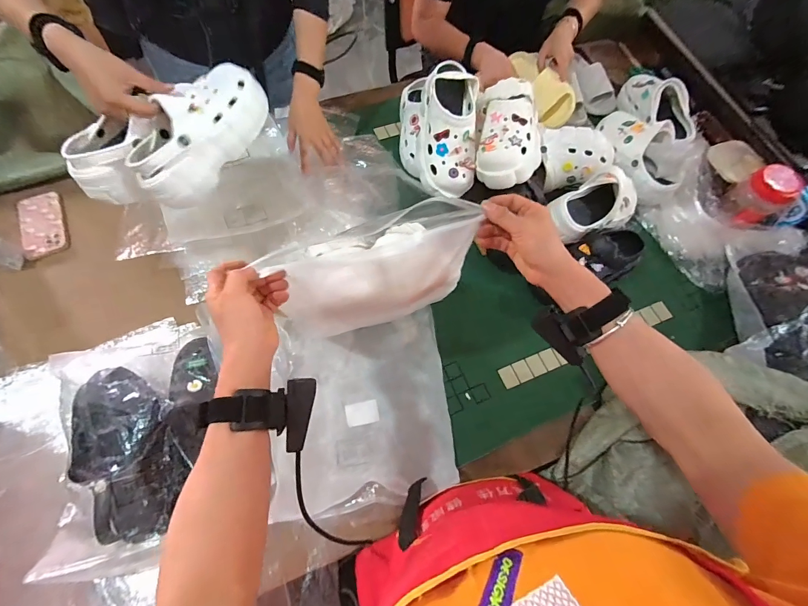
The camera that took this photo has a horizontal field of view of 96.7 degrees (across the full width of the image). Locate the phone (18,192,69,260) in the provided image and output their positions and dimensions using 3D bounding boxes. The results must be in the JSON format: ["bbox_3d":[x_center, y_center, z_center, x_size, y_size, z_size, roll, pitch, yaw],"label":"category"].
[{"bbox_3d":[-0.783,-0.173,0.778,0.081,0.016,0.157,-19,74,-21],"label":"phone"}]

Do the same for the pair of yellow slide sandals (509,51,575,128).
[{"bbox_3d":[0.372,-0.587,0.960,0.105,0.064,0.243,-15,70,-7],"label":"pair of yellow slide sandals"}]

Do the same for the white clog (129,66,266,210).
[{"bbox_3d":[-0.320,-0.267,0.574,0.098,0.087,0.235,35,72,11],"label":"white clog"}]

